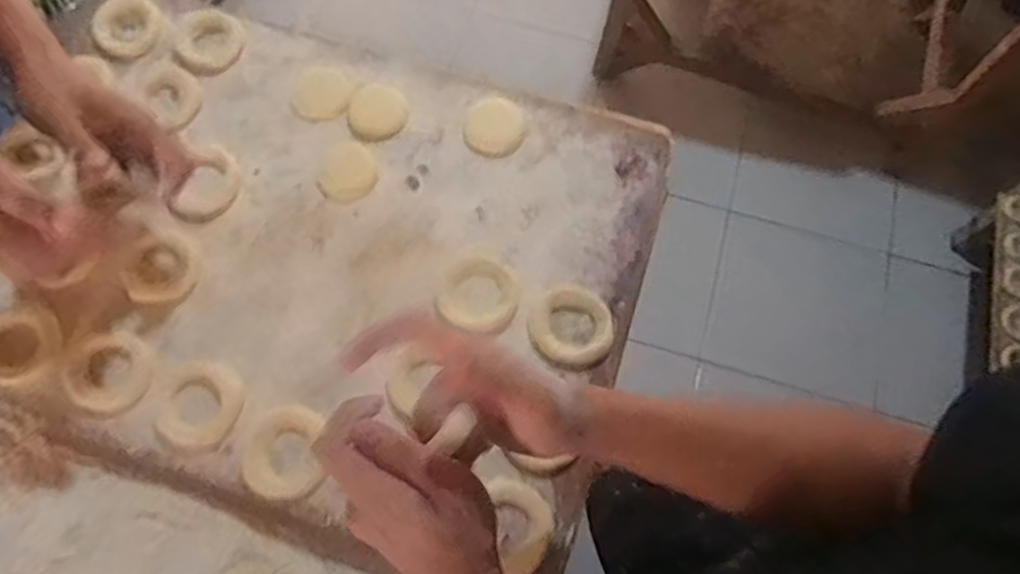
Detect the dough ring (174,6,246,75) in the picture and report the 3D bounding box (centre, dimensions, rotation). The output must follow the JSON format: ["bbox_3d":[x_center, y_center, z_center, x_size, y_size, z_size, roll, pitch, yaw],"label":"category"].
[{"bbox_3d":[-0.291,-0.242,0.654,0.064,0.010,0.069,1,69,-2],"label":"dough ring"}]

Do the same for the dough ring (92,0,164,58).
[{"bbox_3d":[-0.371,-0.254,0.651,0.063,0.026,0.052,-30,73,-13],"label":"dough ring"}]

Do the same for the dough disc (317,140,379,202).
[{"bbox_3d":[-0.147,-0.105,0.608,0.053,0.004,0.059,-36,74,-14],"label":"dough disc"}]

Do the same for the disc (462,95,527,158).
[{"bbox_3d":[-0.014,-0.150,0.626,0.057,0.006,0.060,1,69,-2],"label":"disc"}]

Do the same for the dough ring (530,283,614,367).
[{"bbox_3d":[0.051,0.032,0.553,0.063,0.009,0.066,1,69,-2],"label":"dough ring"}]

